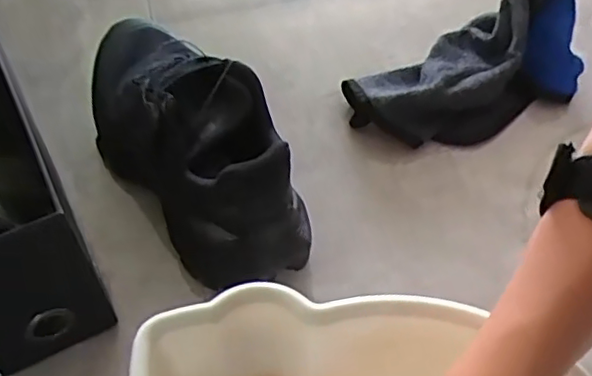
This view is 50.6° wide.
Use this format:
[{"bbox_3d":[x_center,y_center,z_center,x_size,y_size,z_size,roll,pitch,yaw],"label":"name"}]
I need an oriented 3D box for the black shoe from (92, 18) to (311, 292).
[{"bbox_3d":[-0.082,-0.040,0.462,0.087,0.106,0.257,-29,55,-20],"label":"black shoe"}]

